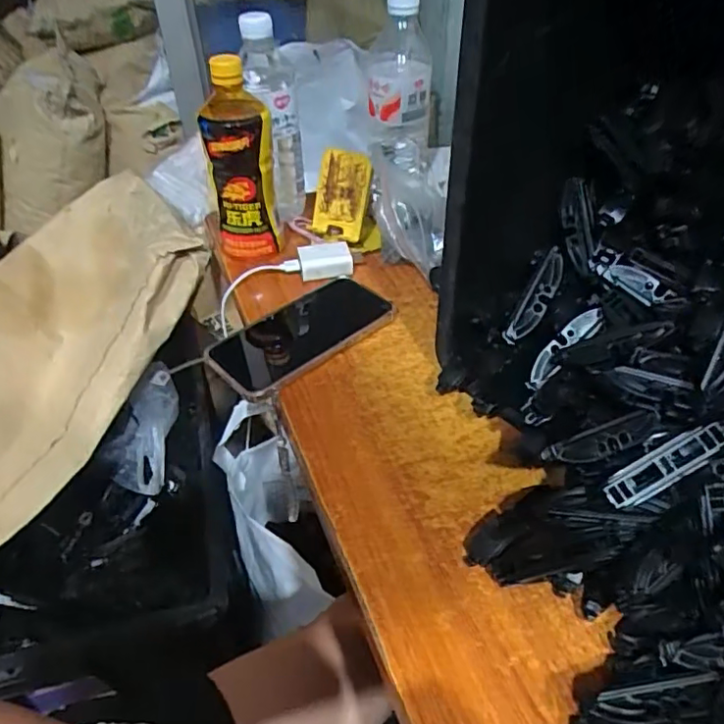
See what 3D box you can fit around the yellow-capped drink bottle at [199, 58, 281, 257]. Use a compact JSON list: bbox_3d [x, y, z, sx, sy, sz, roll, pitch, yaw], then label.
[{"bbox_3d":[-0.121,-0.200,0.578,0.065,0.180,0.069,-5,41,-4],"label":"yellow-capped drink bottle"}]

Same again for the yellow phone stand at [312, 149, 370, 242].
[{"bbox_3d":[-0.025,-0.178,0.621,0.056,0.094,0.024,21,28,22],"label":"yellow phone stand"}]

